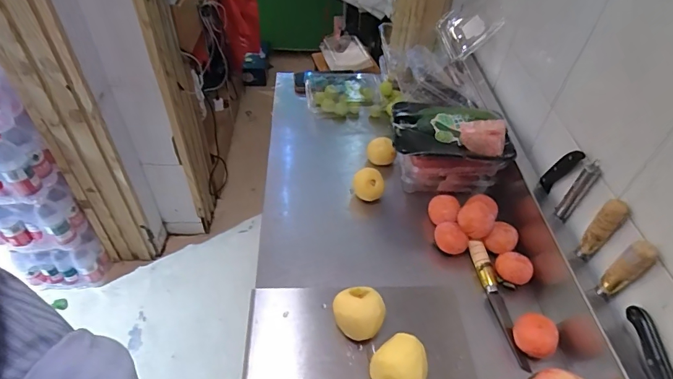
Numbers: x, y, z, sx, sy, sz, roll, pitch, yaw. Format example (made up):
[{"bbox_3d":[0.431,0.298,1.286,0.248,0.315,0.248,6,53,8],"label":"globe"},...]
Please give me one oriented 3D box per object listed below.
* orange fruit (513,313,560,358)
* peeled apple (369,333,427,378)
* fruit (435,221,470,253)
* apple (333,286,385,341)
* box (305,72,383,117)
[{"bbox_3d":[0.265,0.196,0.544,0.049,0.049,0.046,2,47,-2],"label":"orange fruit"},{"bbox_3d":[0.077,0.216,0.505,0.063,0.065,0.063,2,47,-2],"label":"peeled apple"},{"bbox_3d":[0.182,0.079,0.658,0.047,0.049,0.046,2,47,-2],"label":"fruit"},{"bbox_3d":[0.029,0.167,0.546,0.063,0.063,0.057,24,50,18],"label":"apple"},{"bbox_3d":[0.017,-0.213,0.929,0.176,0.054,0.129,-8,48,-11],"label":"box"}]

